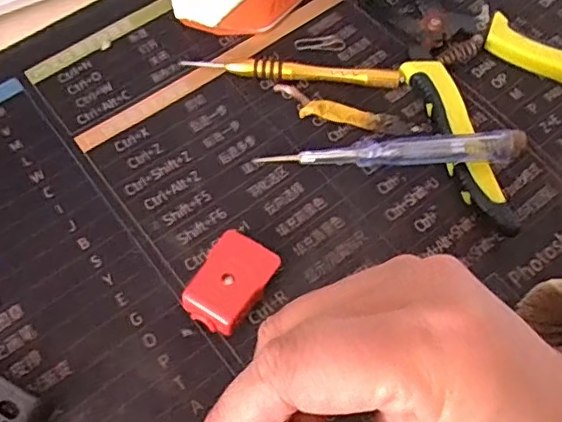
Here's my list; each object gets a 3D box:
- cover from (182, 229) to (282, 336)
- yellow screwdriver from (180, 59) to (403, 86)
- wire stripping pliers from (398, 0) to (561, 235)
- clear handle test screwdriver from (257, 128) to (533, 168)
[{"bbox_3d":[-0.022,0.032,0.254,0.029,0.013,0.043,28,67,11],"label":"cover"},{"bbox_3d":[0.006,-0.075,0.308,0.114,0.011,0.012,9,65,2],"label":"yellow screwdriver"},{"bbox_3d":[0.112,-0.068,0.301,0.113,0.015,0.135,-28,68,-14],"label":"wire stripping pliers"},{"bbox_3d":[0.050,-0.029,0.276,0.121,0.010,0.016,-2,64,13],"label":"clear handle test screwdriver"}]

